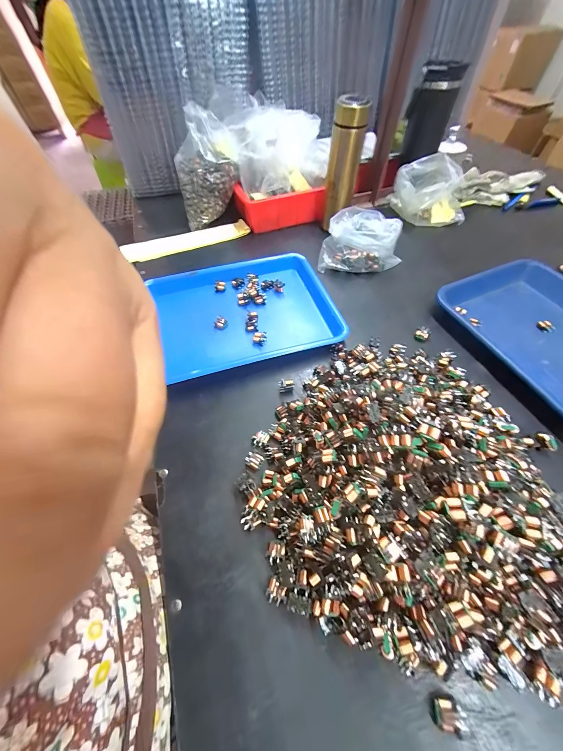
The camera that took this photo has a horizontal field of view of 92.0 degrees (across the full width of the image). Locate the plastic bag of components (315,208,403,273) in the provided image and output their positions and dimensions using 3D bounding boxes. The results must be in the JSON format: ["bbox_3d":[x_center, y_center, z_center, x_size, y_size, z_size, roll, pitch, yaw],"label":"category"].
[{"bbox_3d":[0.162,-0.284,0.564,0.171,0.079,0.113,-5,57,-1],"label":"plastic bag of components"}]

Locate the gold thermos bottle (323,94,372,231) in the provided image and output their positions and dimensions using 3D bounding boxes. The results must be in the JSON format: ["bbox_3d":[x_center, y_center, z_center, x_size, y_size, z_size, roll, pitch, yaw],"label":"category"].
[{"bbox_3d":[0.130,-0.429,0.580,0.060,0.237,0.056,14,59,11],"label":"gold thermos bottle"}]

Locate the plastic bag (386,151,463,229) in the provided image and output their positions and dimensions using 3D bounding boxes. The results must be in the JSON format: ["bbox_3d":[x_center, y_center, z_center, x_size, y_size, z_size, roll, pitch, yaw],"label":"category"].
[{"bbox_3d":[0.354,-0.445,0.652,0.157,0.109,0.131,3,57,4],"label":"plastic bag"}]

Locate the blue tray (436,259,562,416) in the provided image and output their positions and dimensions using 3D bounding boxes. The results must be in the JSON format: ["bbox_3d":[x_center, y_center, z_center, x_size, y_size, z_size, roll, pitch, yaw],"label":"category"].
[{"bbox_3d":[0.468,-0.066,0.449,0.260,0.036,0.341,-22,59,-12],"label":"blue tray"}]

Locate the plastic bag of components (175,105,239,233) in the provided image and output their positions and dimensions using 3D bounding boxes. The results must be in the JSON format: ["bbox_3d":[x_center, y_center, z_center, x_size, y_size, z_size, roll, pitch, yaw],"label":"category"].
[{"bbox_3d":[-0.166,-0.465,0.626,0.144,0.187,0.112,-12,58,-6],"label":"plastic bag of components"}]

